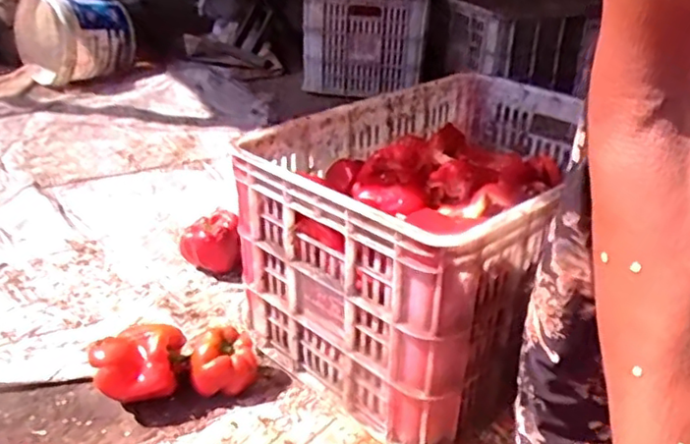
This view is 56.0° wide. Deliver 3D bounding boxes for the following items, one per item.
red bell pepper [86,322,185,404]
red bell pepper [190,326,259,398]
[{"bbox_3d":[-0.247,0.181,0.786,0.110,0.090,0.072,-9,31,-20],"label":"red bell pepper"},{"bbox_3d":[-0.151,0.173,0.809,0.081,0.083,0.070,-6,30,-15],"label":"red bell pepper"}]

